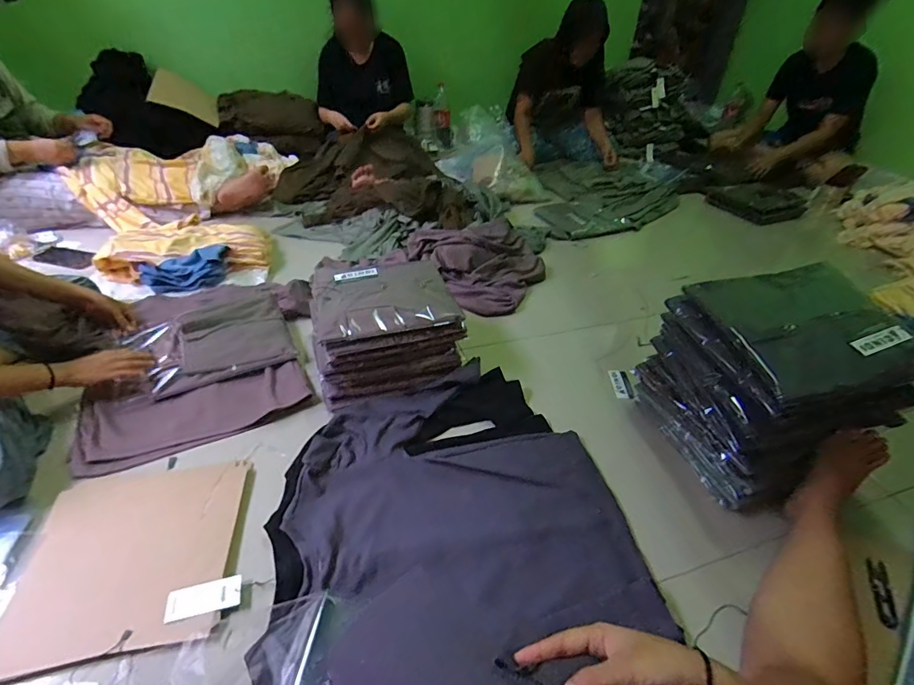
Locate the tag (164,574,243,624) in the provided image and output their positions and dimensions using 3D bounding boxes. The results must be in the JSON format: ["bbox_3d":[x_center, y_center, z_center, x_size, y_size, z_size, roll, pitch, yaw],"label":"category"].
[{"bbox_3d":[-0.333,0.338,0.605,0.089,0.005,0.042,-10,40,-17],"label":"tag"}]

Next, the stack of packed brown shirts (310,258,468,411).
[{"bbox_3d":[-0.148,-0.029,0.965,0.271,0.180,0.256,-7,39,-14],"label":"stack of packed brown shirts"}]

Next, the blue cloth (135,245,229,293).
[{"bbox_3d":[-0.713,-0.187,1.214,0.219,0.085,0.082,-16,40,-5],"label":"blue cloth"}]

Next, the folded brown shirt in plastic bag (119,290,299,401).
[{"bbox_3d":[-0.539,-0.008,1.012,0.309,0.038,0.264,-19,43,-27],"label":"folded brown shirt in plastic bag"}]

